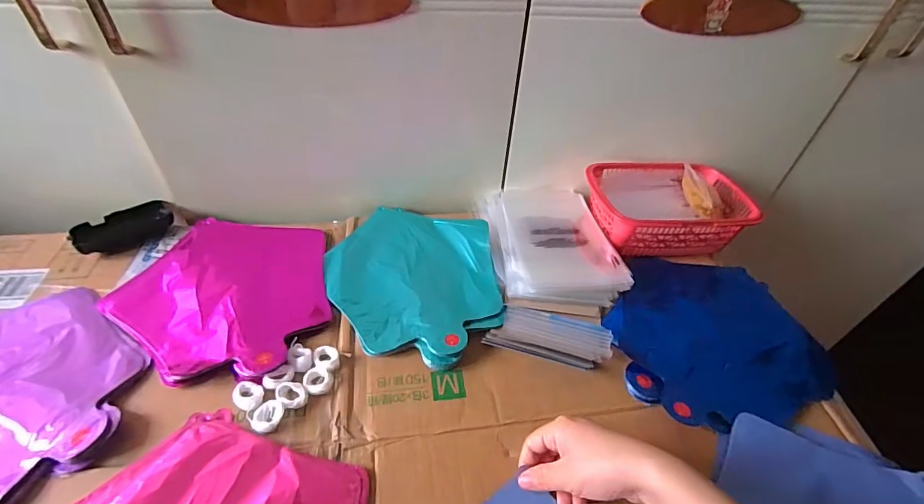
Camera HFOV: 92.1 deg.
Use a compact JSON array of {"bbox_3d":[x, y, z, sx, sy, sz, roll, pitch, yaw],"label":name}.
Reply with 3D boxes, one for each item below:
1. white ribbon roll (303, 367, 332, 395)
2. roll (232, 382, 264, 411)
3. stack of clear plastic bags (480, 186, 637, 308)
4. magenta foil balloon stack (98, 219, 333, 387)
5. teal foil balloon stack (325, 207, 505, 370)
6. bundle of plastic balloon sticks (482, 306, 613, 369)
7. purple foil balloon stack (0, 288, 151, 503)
[{"bbox_3d":[-0.143,0.128,0.443,0.028,0.007,0.028,2,43,-2],"label":"white ribbon roll"},{"bbox_3d":[-0.206,0.138,0.427,0.030,0.005,0.025,14,44,11],"label":"roll"},{"bbox_3d":[0.114,-0.023,0.594,0.157,0.026,0.209,-3,43,-8],"label":"stack of clear plastic bags"},{"bbox_3d":[-0.272,0.039,0.521,0.236,0.015,0.237,5,43,1],"label":"magenta foil balloon stack"},{"bbox_3d":[-0.060,0.027,0.549,0.200,0.019,0.251,-3,43,-7],"label":"teal foil balloon stack"},{"bbox_3d":[0.097,0.092,0.487,0.127,0.021,0.065,15,44,12],"label":"bundle of plastic balloon sticks"},{"bbox_3d":[-0.429,0.123,0.418,0.241,0.015,0.221,3,43,-1],"label":"purple foil balloon stack"}]

